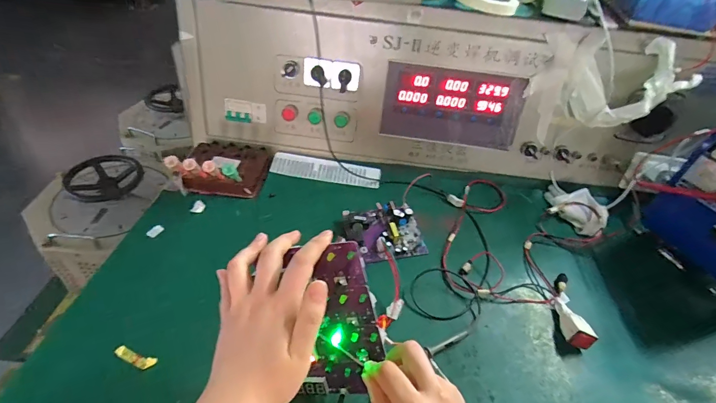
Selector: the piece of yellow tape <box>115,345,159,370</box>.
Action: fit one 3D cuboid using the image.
[{"bbox_3d":[-0.273,0.191,0.450,0.049,0.010,0.015,16,43,10],"label":"piece of yellow tape"}]

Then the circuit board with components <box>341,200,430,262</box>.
[{"bbox_3d":[0.043,0.046,0.610,0.124,0.041,0.097,-4,43,-11],"label":"circuit board with components"}]

